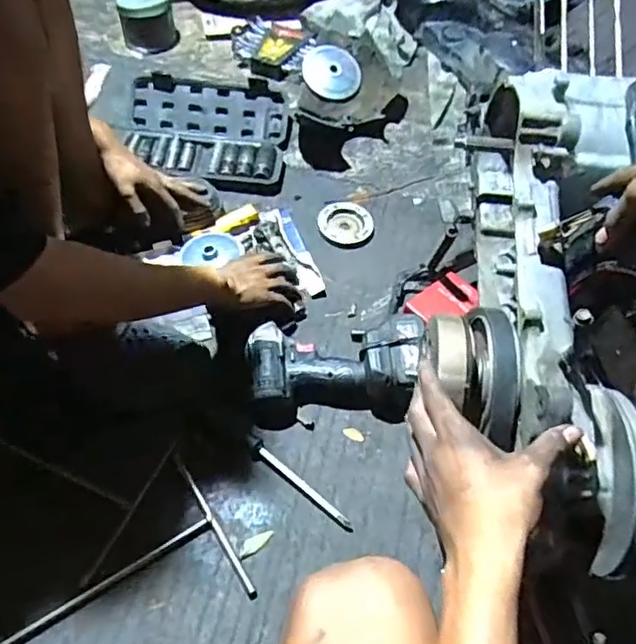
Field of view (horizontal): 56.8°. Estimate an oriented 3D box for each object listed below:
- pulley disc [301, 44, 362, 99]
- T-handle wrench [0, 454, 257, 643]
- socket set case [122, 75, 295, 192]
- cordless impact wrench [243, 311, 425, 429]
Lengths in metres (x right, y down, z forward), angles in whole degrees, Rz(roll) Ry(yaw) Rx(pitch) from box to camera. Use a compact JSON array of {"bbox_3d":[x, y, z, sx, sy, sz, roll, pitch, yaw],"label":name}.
[{"bbox_3d":[0.025,-0.475,1.105,0.106,0.014,0.120,-8,73,-4],"label":"pulley disc"},{"bbox_3d":[-0.247,0.305,0.656,0.301,0.016,0.184,-28,63,-20],"label":"T-handle wrench"},{"bbox_3d":[-0.200,-0.336,1.041,0.296,0.059,0.209,10,58,2],"label":"socket set case"},{"bbox_3d":[0.018,0.063,0.796,0.225,0.080,0.130,-4,57,-6],"label":"cordless impact wrench"}]

